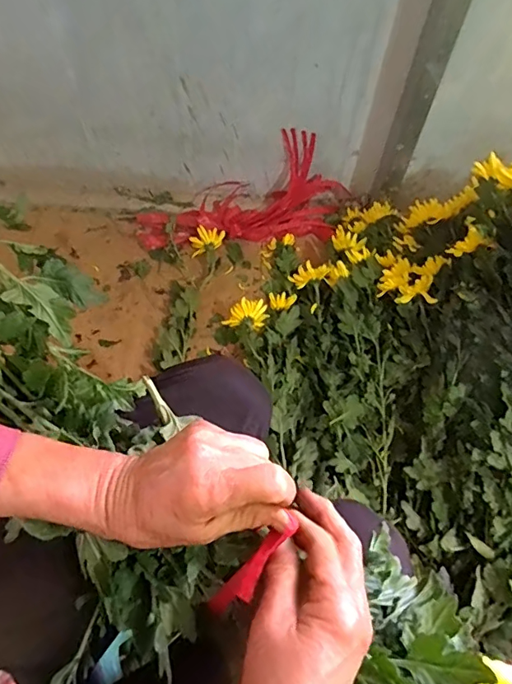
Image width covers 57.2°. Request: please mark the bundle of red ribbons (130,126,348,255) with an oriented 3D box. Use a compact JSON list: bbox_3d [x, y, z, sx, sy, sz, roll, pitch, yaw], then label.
[{"bbox_3d":[-0.028,-0.299,0.953,0.431,0.141,0.141,-6,61,-6],"label":"bundle of red ribbons"}]

